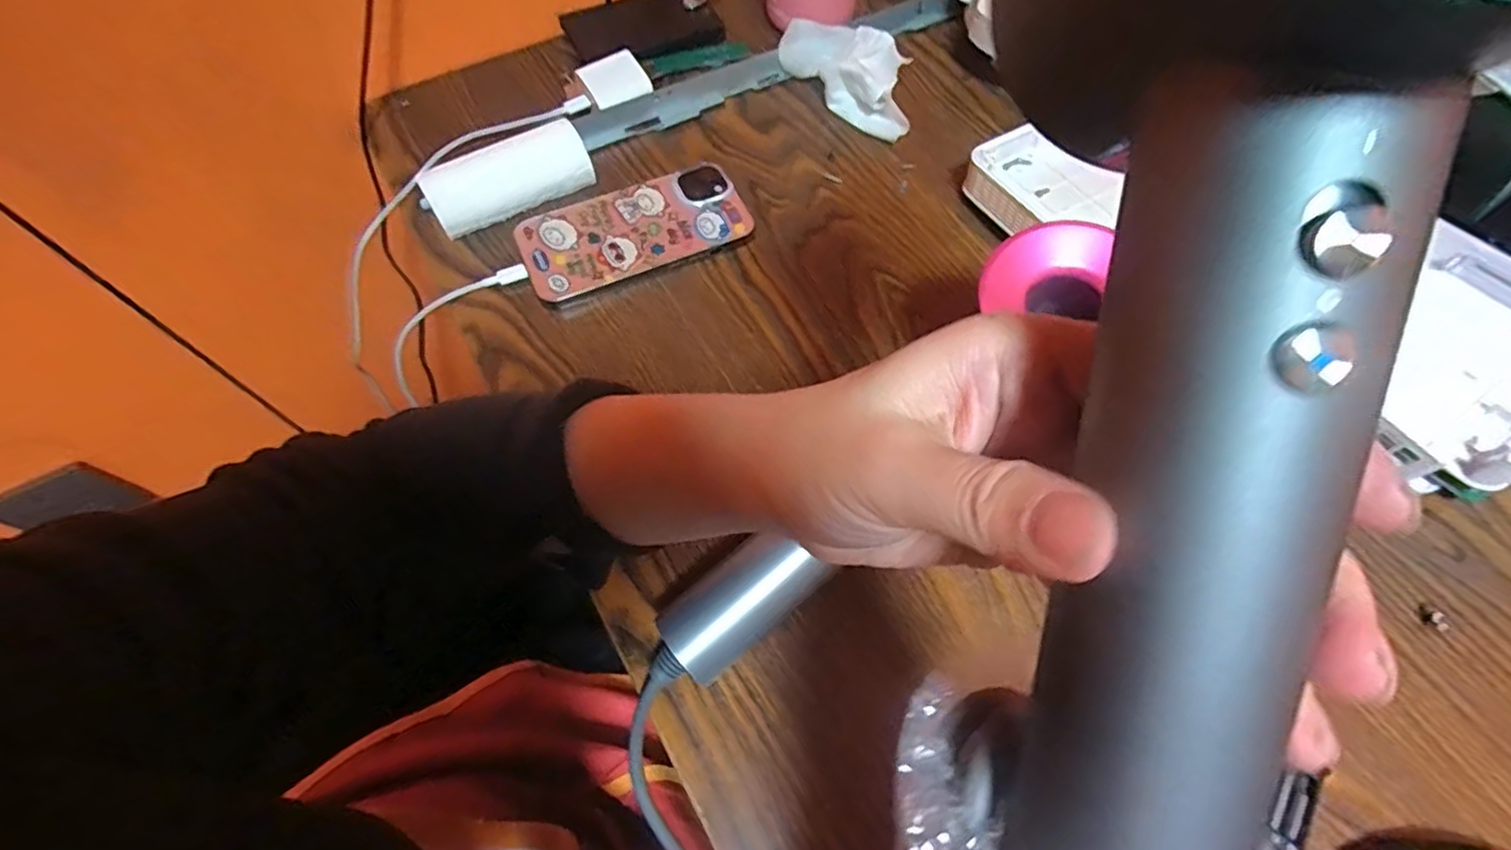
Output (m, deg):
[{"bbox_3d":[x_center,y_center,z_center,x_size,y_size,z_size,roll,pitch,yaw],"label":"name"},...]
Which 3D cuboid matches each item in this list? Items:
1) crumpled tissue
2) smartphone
[{"bbox_3d":[0.074,-0.259,0.483,0.115,0.043,0.056,32,67,14],"label":"crumpled tissue"},{"bbox_3d":[-0.079,-0.128,0.421,0.143,0.006,0.071,-22,65,-12],"label":"smartphone"}]

